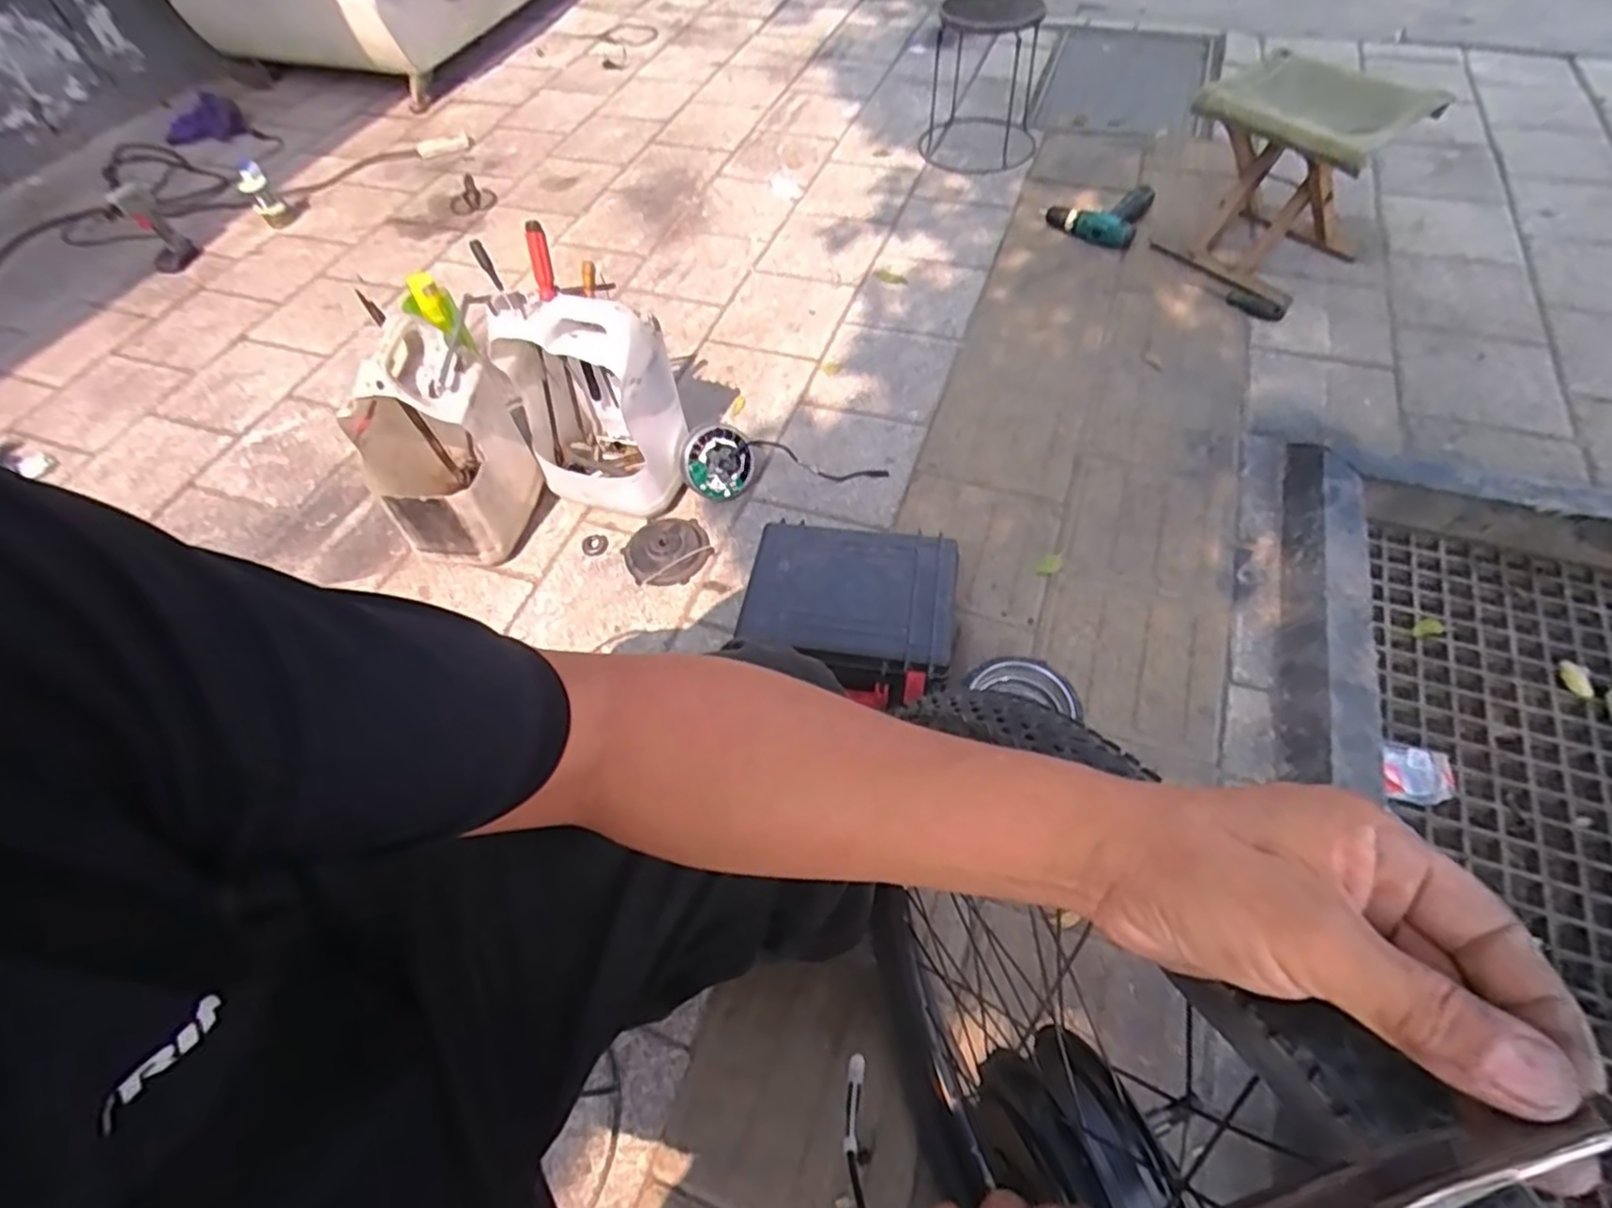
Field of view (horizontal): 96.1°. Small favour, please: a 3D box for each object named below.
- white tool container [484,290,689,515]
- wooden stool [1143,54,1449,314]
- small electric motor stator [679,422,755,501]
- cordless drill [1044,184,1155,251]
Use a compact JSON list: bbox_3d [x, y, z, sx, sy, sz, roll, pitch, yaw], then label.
[{"bbox_3d":[-0.328,-0.315,1.110,0.256,0.315,0.170,8,57,11],"label":"white tool container"},{"bbox_3d":[0.904,-0.806,1.353,0.331,0.283,0.377,38,67,26],"label":"wooden stool"},{"bbox_3d":[-0.139,-0.230,1.168,0.122,0.119,0.036,-8,21,-22],"label":"small electric motor stator"},{"bbox_3d":[0.622,-0.841,1.540,0.190,0.063,0.183,23,61,19],"label":"cordless drill"}]

